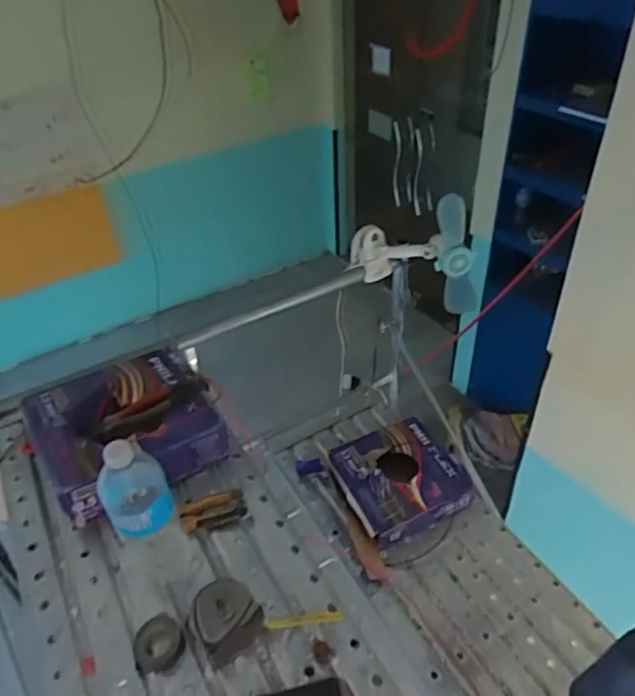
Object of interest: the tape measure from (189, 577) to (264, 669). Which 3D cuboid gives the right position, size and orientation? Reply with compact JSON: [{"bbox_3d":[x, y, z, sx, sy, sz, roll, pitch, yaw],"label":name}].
[{"bbox_3d":[-0.122,0.346,0.724,0.082,0.052,0.081,-30,46,-28],"label":"tape measure"}]

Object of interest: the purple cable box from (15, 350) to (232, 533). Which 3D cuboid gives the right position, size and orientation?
[{"bbox_3d":[-0.329,0.125,0.964,0.284,0.080,0.287,-25,44,-24],"label":"purple cable box"}]

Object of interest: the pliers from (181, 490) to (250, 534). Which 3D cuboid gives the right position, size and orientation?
[{"bbox_3d":[-0.161,0.248,0.863,0.097,0.014,0.049,-16,41,-14],"label":"pliers"}]

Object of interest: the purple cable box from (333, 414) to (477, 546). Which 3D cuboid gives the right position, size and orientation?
[{"bbox_3d":[0.201,0.321,1.373,0.273,0.090,0.275,-19,42,-18],"label":"purple cable box"}]

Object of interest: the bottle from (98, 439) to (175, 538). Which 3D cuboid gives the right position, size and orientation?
[{"bbox_3d":[-0.229,0.165,0.689,0.078,0.125,0.076,-2,39,2],"label":"bottle"}]

